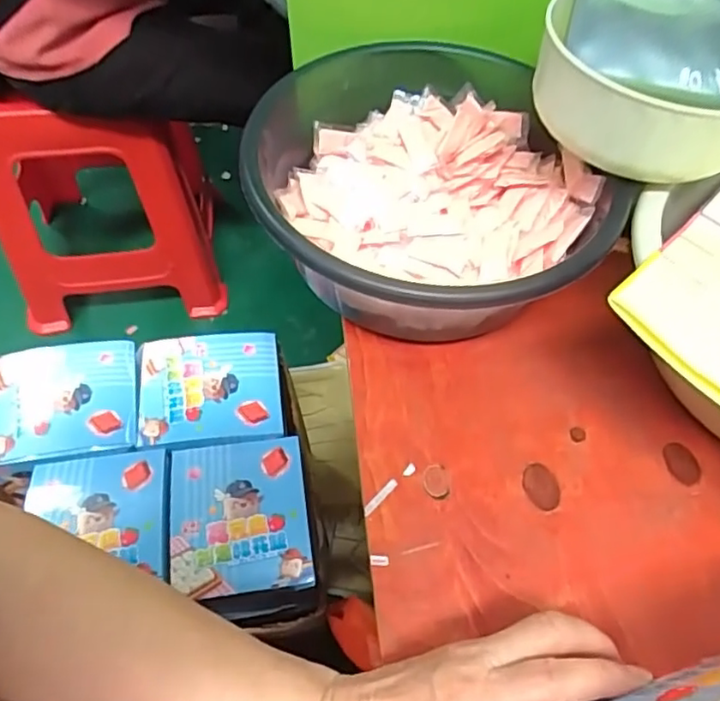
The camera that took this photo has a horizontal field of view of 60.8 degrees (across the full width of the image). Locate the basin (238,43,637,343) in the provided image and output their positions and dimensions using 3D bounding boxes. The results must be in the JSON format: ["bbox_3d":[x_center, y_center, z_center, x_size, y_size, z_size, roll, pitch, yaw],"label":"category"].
[{"bbox_3d":[0.051,-0.111,0.467,0.236,0.102,0.250,1,57,-2],"label":"basin"}]

